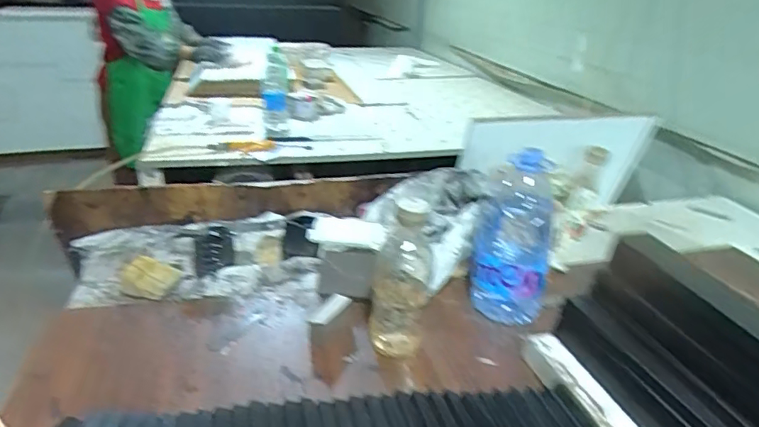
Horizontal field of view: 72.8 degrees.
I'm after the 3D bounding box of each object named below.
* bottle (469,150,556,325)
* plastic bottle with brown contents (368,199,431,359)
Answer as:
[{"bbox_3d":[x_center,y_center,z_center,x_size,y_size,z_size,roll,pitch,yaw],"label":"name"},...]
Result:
[{"bbox_3d":[0.194,0.028,0.744,0.104,0.239,0.118,10,26,16],"label":"bottle"},{"bbox_3d":[0.027,0.084,0.650,0.072,0.213,0.064,3,25,2],"label":"plastic bottle with brown contents"}]

